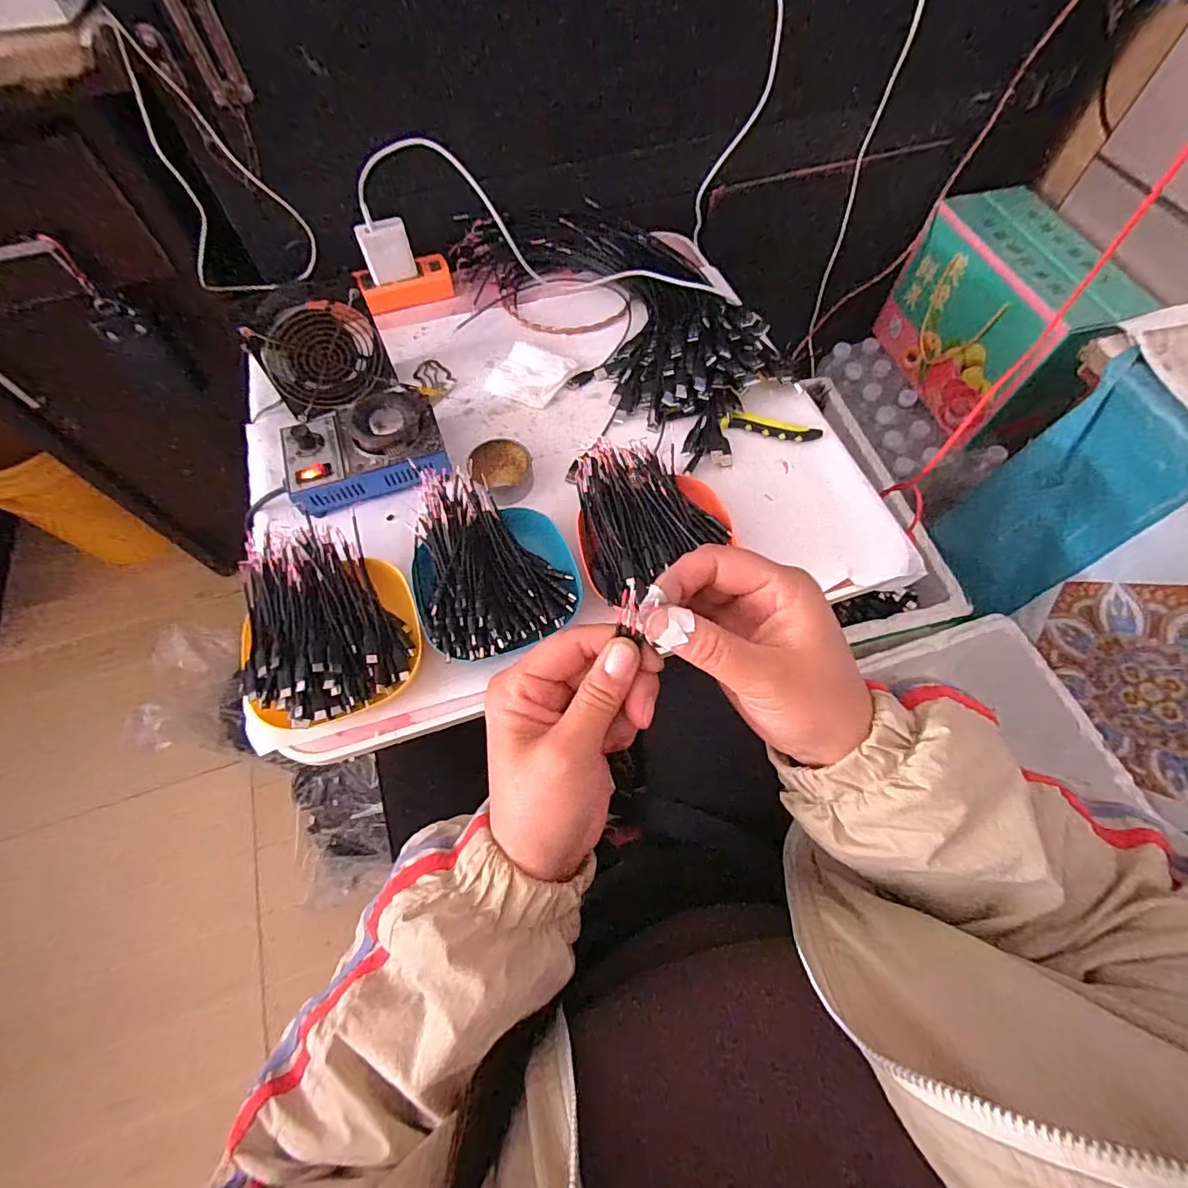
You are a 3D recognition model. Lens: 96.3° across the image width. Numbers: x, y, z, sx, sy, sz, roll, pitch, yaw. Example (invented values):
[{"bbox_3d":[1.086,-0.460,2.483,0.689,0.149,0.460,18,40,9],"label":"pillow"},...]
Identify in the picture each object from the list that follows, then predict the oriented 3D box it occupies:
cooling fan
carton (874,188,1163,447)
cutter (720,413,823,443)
[{"bbox_3d":[-0.278,-0.247,0.550,0.120,0.109,0.029,-31,62,-15],"label":"cooling fan"},{"bbox_3d":[0.664,-0.440,0.878,0.153,0.242,0.347,-16,65,-7],"label":"carton"},{"bbox_3d":[0.188,-0.176,0.564,0.103,0.009,0.023,12,65,6],"label":"cutter"}]

